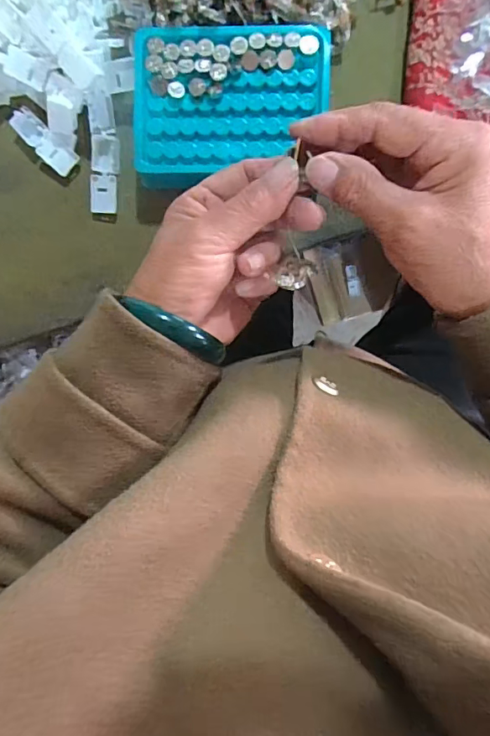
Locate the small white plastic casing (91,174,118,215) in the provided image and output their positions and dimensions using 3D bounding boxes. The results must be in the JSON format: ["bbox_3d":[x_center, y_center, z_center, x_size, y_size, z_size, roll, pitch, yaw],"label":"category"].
[{"bbox_3d":[-0.105,-0.129,0.353,0.019,0.004,0.028,1,99,-14],"label":"small white plastic casing"}]

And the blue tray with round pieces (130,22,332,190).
[{"bbox_3d":[-0.010,-0.177,0.330,0.127,0.036,0.096,3,95,3],"label":"blue tray with round pieces"}]

